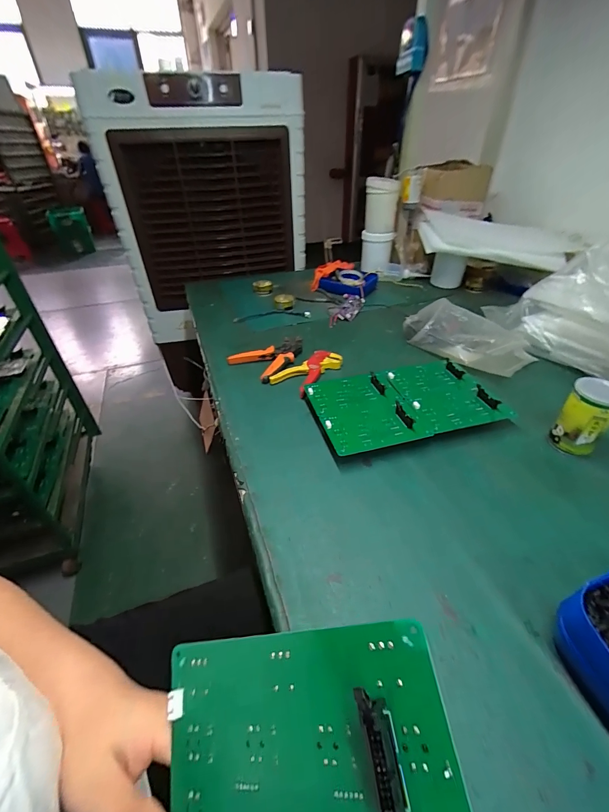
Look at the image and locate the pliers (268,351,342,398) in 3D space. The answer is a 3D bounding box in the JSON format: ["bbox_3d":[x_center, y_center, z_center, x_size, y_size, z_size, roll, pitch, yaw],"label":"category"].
[{"bbox_3d":[0.015,-0.075,0.760,0.095,0.033,0.165,29,48,33],"label":"pliers"}]

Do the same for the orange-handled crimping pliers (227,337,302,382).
[{"bbox_3d":[-0.075,-0.118,0.810,0.127,0.031,0.166,29,47,33],"label":"orange-handled crimping pliers"}]

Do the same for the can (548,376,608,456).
[{"bbox_3d":[0.448,0.021,0.551,0.067,0.118,0.063,29,48,33],"label":"can"}]

